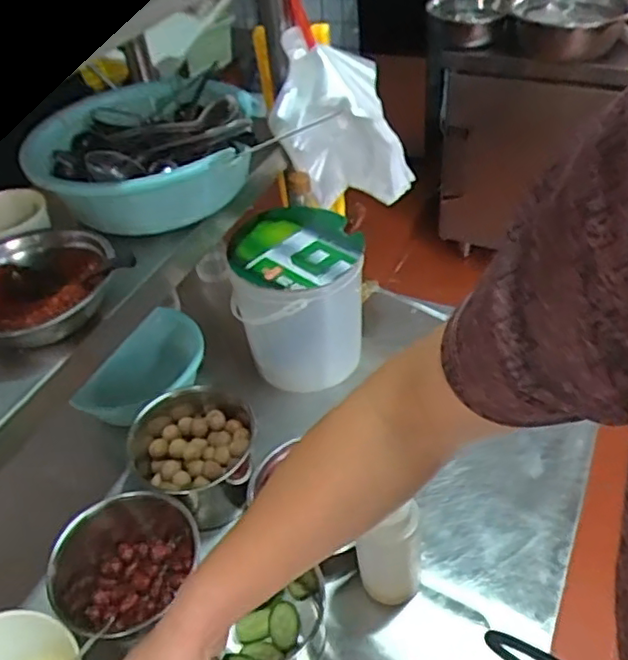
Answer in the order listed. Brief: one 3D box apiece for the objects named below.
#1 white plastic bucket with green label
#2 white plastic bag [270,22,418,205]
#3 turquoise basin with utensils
[{"bbox_3d":[-0.021,-0.044,0.890,0.166,0.205,0.154,-4,43,4],"label":"white plastic bucket with green label"},{"bbox_3d":[0.041,-0.259,0.851,0.169,0.225,0.130,4,44,12],"label":"white plastic bag"},{"bbox_3d":[-0.196,-0.203,0.750,0.242,0.091,0.240,-4,43,4],"label":"turquoise basin with utensils"}]

